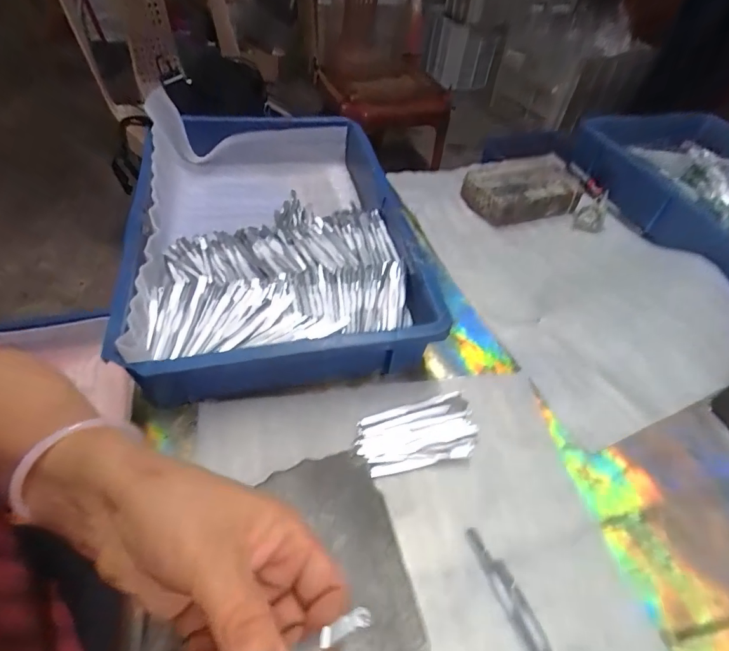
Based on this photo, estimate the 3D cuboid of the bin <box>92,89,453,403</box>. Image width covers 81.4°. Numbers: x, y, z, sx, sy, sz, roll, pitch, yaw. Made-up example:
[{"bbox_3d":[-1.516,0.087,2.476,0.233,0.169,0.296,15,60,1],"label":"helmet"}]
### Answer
[{"bbox_3d":[-0.099,-0.125,0.496,0.286,0.078,0.430,-7,52,-10],"label":"bin"}]

